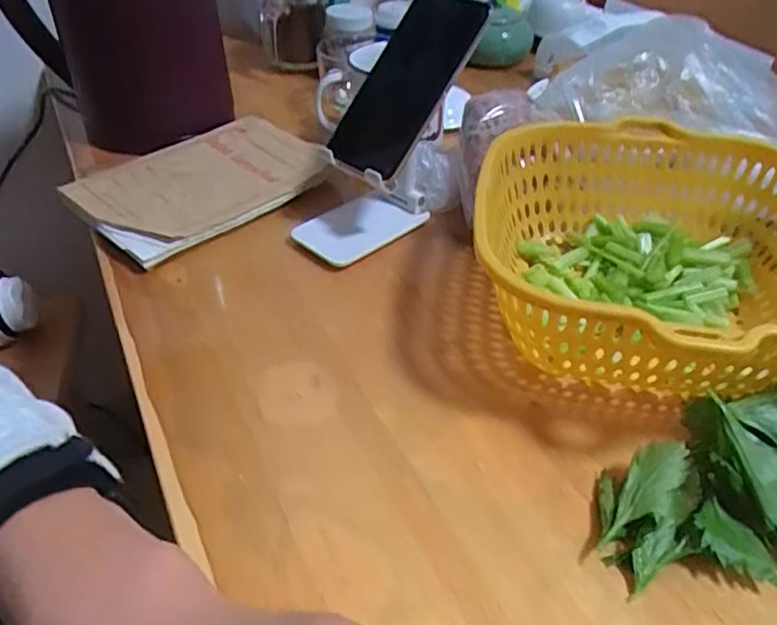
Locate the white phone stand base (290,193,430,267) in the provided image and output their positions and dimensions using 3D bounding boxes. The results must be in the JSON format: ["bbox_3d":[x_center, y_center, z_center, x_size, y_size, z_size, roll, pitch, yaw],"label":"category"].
[{"bbox_3d":[-0.024,-0.071,0.533,0.062,0.011,0.099,33,50,32],"label":"white phone stand base"}]

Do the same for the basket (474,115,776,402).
[{"bbox_3d":[0.175,-0.035,0.426,0.231,0.091,0.244,0,41,0],"label":"basket"}]

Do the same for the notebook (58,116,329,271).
[{"bbox_3d":[-0.168,-0.117,0.575,0.203,0.028,0.155,-32,50,-32],"label":"notebook"}]

